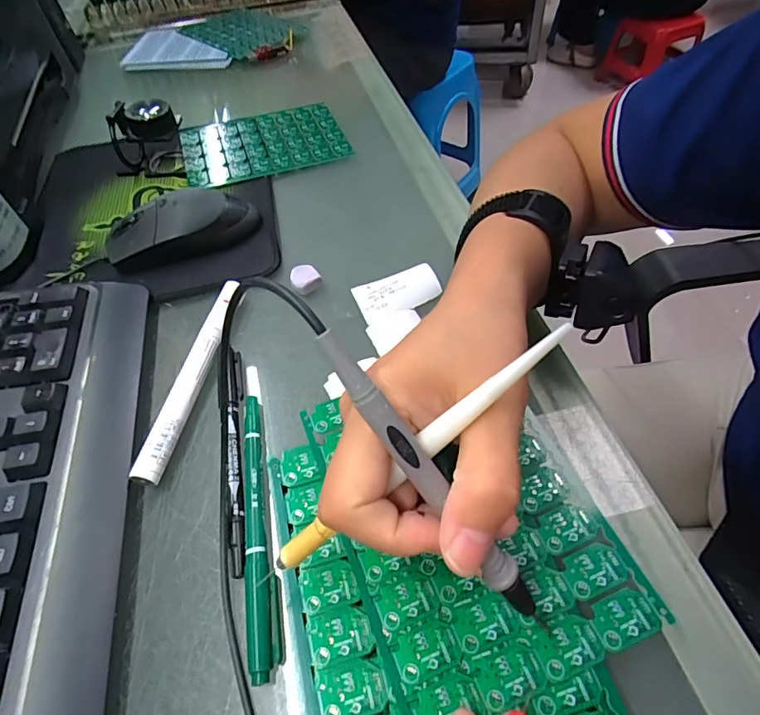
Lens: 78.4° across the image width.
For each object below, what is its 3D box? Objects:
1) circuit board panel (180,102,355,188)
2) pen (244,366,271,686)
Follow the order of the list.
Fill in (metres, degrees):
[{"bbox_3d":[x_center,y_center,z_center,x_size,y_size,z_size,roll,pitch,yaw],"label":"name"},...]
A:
[{"bbox_3d":[-0.114,-0.210,0.454,0.150,0.007,0.107,-16,56,-9],"label":"circuit board panel"},{"bbox_3d":[-0.064,0.072,0.240,0.010,0.013,0.159,-11,53,-3],"label":"pen"}]

